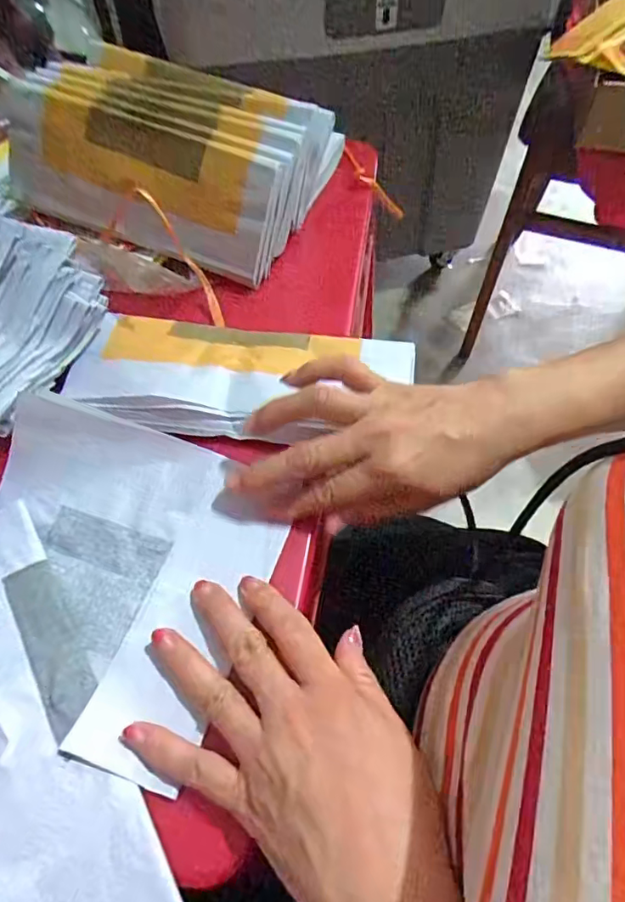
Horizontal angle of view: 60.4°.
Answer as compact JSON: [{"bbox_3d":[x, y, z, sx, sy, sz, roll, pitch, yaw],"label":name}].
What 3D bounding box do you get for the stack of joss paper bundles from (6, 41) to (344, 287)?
[{"bbox_3d":[-0.119,-0.259,0.462,0.234,0.092,0.165,20,59,13],"label":"stack of joss paper bundles"}]

